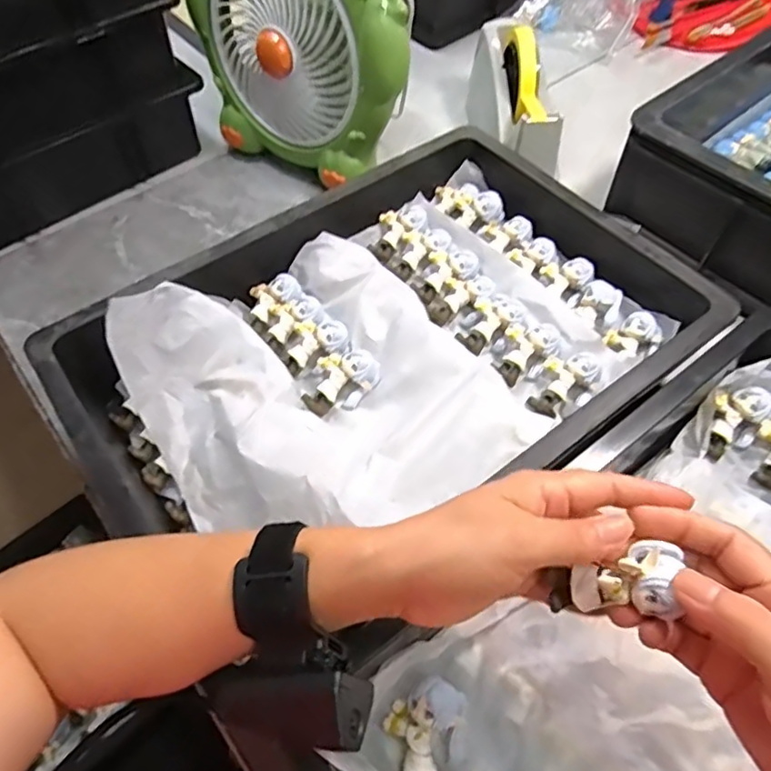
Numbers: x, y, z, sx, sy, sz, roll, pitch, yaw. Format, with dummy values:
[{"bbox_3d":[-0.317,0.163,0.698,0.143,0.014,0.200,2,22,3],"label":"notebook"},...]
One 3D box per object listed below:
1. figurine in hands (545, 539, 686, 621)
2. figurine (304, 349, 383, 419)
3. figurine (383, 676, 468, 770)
[{"bbox_3d":[0.103,0.091,0.269,0.061,0.022,0.030,-27,57,26],"label":"figurine in hands"},{"bbox_3d":[-0.036,-0.006,0.478,0.065,0.028,0.046,-37,63,-21],"label":"figurine"},{"bbox_3d":[0.021,0.201,0.337,0.044,0.029,0.062,27,61,18],"label":"figurine"}]

